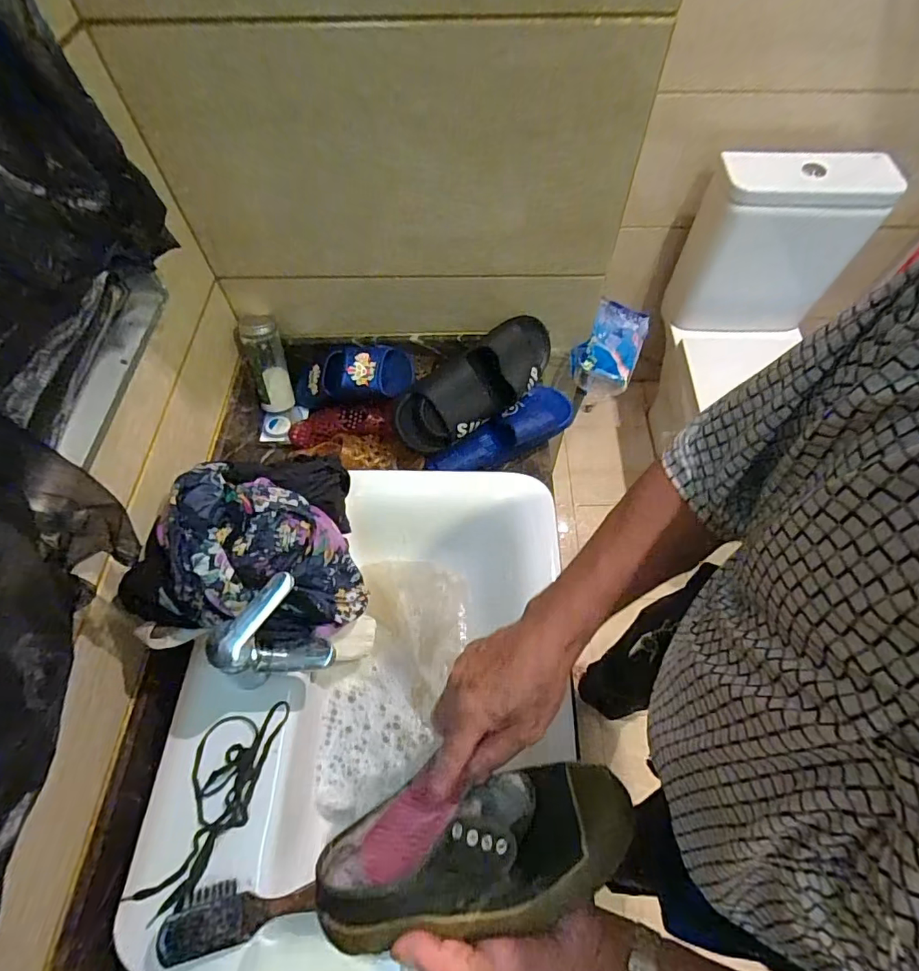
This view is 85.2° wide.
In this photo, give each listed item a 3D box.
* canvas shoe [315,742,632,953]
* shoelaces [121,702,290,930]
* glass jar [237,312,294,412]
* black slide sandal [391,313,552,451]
[{"bbox_3d":[0.011,0.272,0.394,0.243,0.073,0.110,-16,61,-2],"label":"canvas shoe"},{"bbox_3d":[-0.262,0.334,0.529,0.081,0.010,0.210,13,61,8],"label":"shoelaces"},{"bbox_3d":[-0.333,-0.207,0.864,0.062,0.159,0.051,-8,31,-4],"label":"glass jar"},{"bbox_3d":[0.031,-0.165,0.802,0.305,0.075,0.106,-37,67,-19],"label":"black slide sandal"}]

